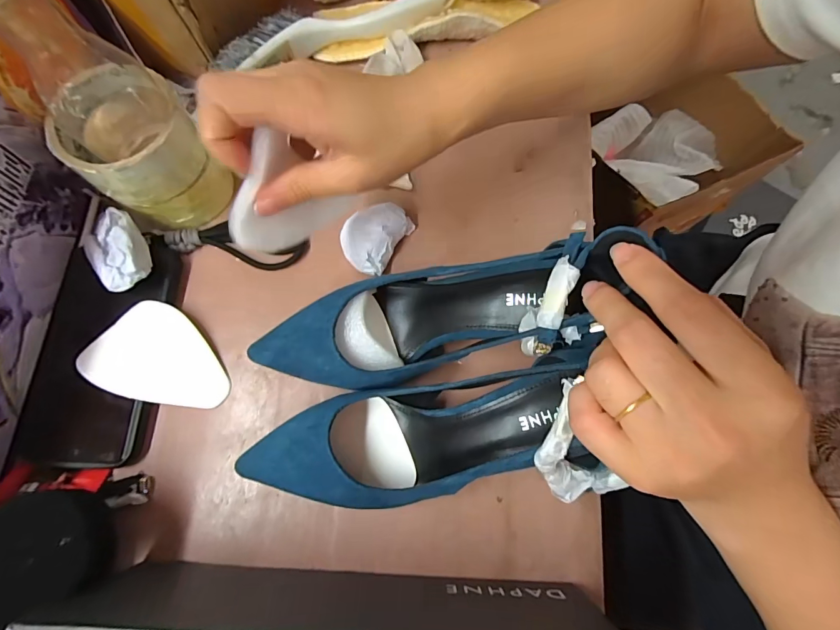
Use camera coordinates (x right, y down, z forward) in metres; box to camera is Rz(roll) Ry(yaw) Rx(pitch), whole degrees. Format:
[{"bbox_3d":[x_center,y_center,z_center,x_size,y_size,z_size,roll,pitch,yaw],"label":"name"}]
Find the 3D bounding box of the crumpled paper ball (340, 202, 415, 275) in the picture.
[{"bbox_3d":[-0.035,-0.064,0.323,0.038,0.030,0.060,31,77,8],"label":"crumpled paper ball"}]

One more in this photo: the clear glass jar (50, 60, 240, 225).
[{"bbox_3d":[-0.201,-0.119,0.306,0.080,0.090,0.080,-34,78,-9],"label":"clear glass jar"}]

